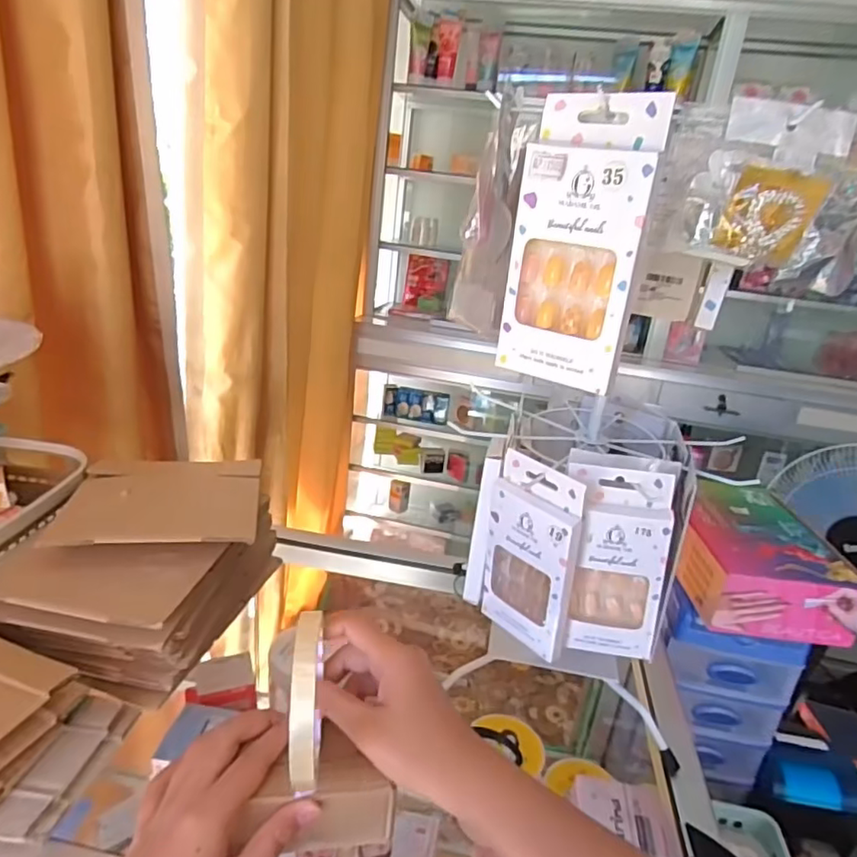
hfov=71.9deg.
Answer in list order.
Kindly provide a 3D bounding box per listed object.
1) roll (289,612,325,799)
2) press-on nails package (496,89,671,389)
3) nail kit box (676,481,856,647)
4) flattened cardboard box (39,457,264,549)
[{"bbox_3d":[-0.070,0.156,0.348,0.016,0.105,0.095,4,22,-7],"label":"roll"},{"bbox_3d":[0.077,-0.095,0.311,0.071,0.140,0.014,21,26,32],"label":"press-on nails package"},{"bbox_3d":[0.340,0.133,0.632,0.138,0.070,0.191,7,22,2],"label":"nail kit box"},{"bbox_3d":[-0.239,0.063,0.543,0.158,0.008,0.165,1,18,-16],"label":"flattened cardboard box"}]

